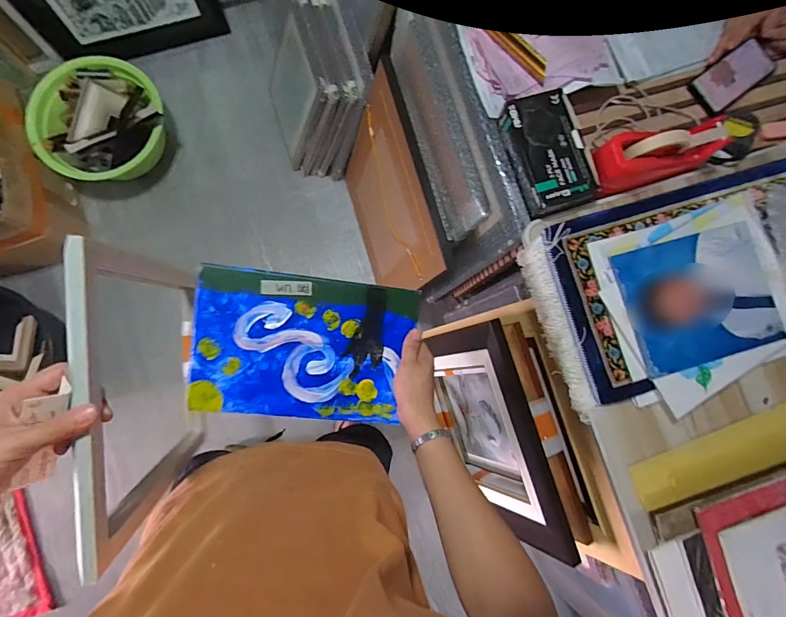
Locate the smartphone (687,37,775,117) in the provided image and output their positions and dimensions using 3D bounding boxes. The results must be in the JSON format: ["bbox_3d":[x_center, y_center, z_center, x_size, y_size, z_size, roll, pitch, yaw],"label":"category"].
[{"bbox_3d":[0.613,-0.419,0.728,0.154,0.009,0.079,-38,87,-6],"label":"smartphone"}]

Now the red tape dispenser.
[{"bbox_3d":[0.422,-0.249,0.644,0.215,0.079,0.072,-17,85,-4],"label":"red tape dispenser"}]

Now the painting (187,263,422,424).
[{"bbox_3d":[-0.119,0.054,0.547,0.281,0.006,0.192,7,94,-11],"label":"painting"}]

